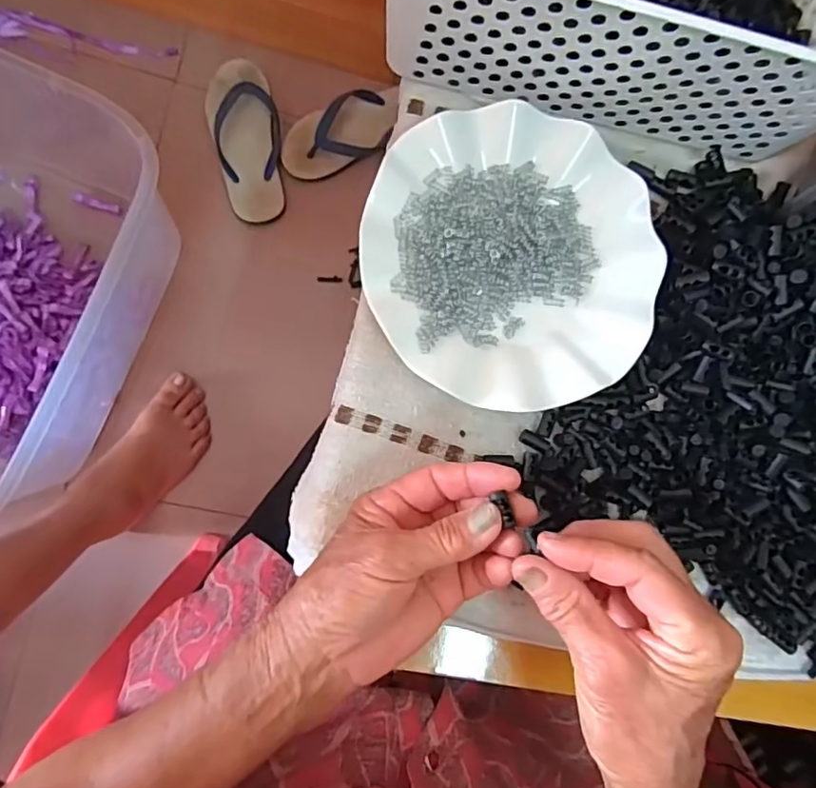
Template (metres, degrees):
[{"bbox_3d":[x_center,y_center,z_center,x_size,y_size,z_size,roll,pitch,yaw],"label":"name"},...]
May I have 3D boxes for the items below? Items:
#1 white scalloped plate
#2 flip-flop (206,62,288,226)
[{"bbox_3d":[0.064,-0.085,0.352,0.178,0.021,0.181,1,86,-9],"label":"white scalloped plate"},{"bbox_3d":[-0.232,-0.368,0.832,0.096,0.034,0.225,-13,88,-9],"label":"flip-flop"}]

